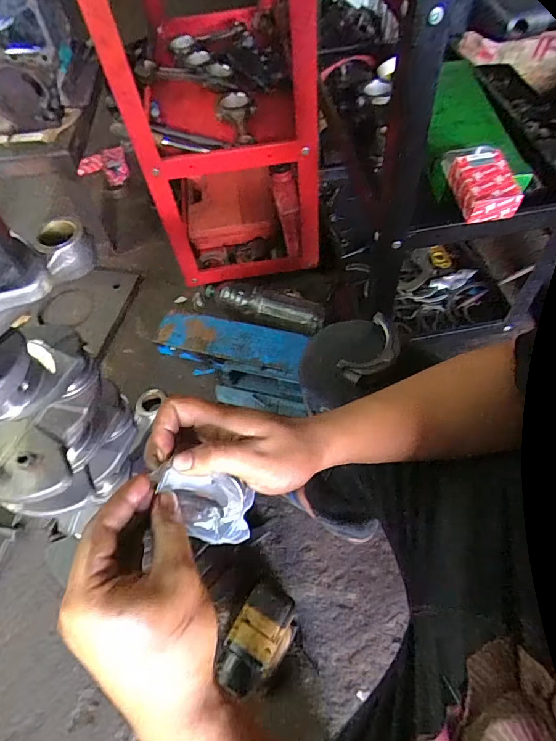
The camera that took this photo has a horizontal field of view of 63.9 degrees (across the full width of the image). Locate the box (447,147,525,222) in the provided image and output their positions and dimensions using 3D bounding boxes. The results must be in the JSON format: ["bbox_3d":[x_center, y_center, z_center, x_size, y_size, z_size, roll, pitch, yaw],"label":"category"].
[{"bbox_3d":[0.335,-0.306,0.731,0.095,0.046,0.134,-3,58,2],"label":"box"}]

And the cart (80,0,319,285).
[{"bbox_3d":[-0.132,-0.697,1.063,0.388,0.703,0.706,-11,57,-2],"label":"cart"}]

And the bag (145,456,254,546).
[{"bbox_3d":[-0.053,0.095,0.313,0.071,0.033,0.041,16,61,13],"label":"bag"}]

